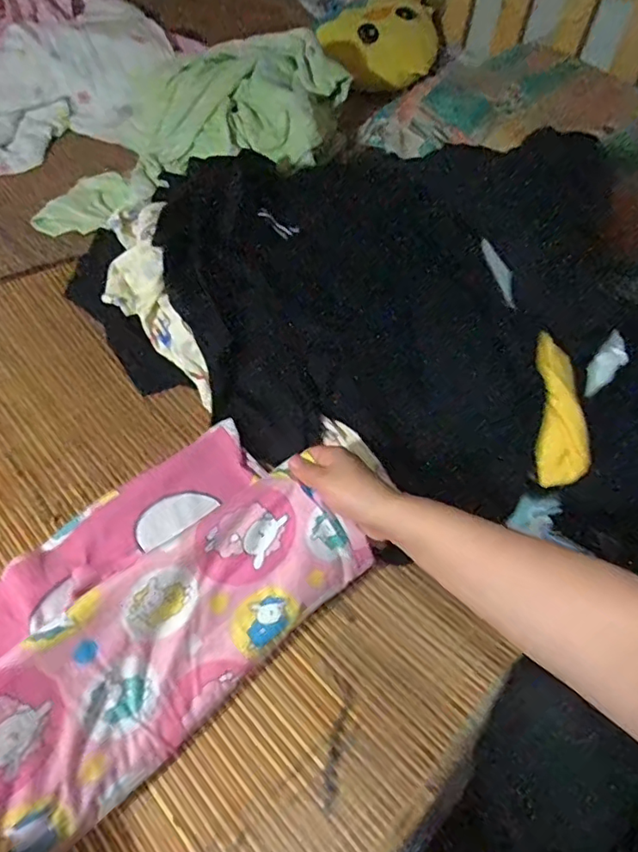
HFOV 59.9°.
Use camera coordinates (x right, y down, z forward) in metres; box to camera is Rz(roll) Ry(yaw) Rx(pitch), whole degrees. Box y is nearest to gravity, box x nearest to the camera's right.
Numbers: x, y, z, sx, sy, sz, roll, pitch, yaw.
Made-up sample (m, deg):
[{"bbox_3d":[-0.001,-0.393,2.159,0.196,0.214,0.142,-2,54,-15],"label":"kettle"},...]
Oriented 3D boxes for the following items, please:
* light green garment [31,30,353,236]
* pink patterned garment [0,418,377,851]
[{"bbox_3d":[-0.194,-0.459,0.899,0.562,0.101,0.231,-35,60,-9],"label":"light green garment"},{"bbox_3d":[-0.199,0.163,0.452,0.457,0.114,0.237,-36,62,-28],"label":"pink patterned garment"}]

